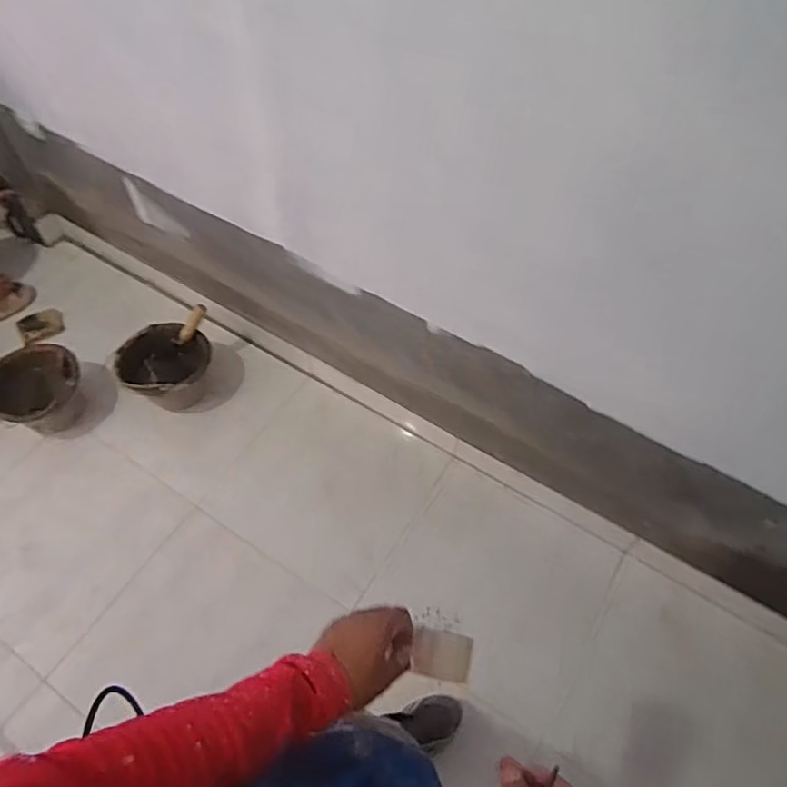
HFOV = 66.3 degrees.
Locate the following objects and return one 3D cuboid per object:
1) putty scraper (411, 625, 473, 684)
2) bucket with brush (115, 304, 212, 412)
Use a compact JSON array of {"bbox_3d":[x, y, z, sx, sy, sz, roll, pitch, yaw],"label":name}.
[{"bbox_3d":[0.054,0.282,0.648,0.069,0.009,0.048,20,70,-19],"label":"putty scraper"},{"bbox_3d":[-0.627,-0.068,1.711,0.280,0.207,0.230,-24,60,-16],"label":"bucket with brush"}]

